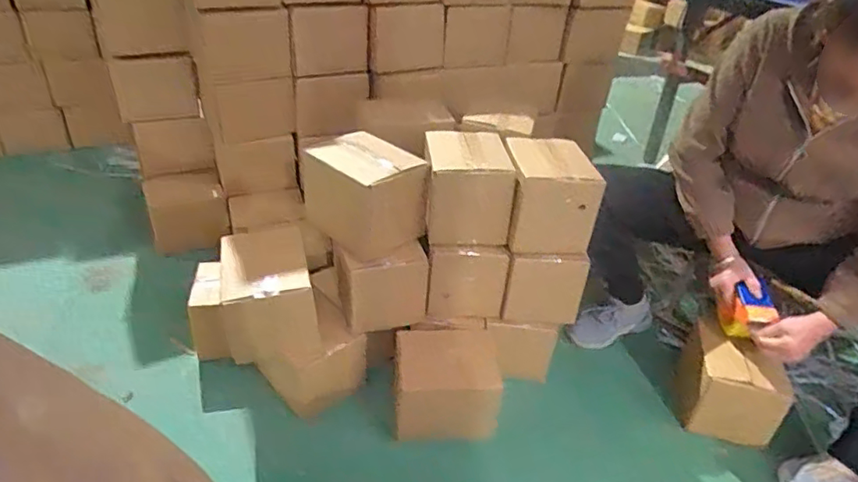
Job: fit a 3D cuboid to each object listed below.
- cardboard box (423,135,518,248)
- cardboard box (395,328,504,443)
[{"bbox_3d":[0.073,-0.106,1.130,0.165,0.162,0.182,3,34,-3],"label":"cardboard box"},{"bbox_3d":[0.030,0.285,1.133,0.192,0.174,0.182,2,34,-5],"label":"cardboard box"}]

